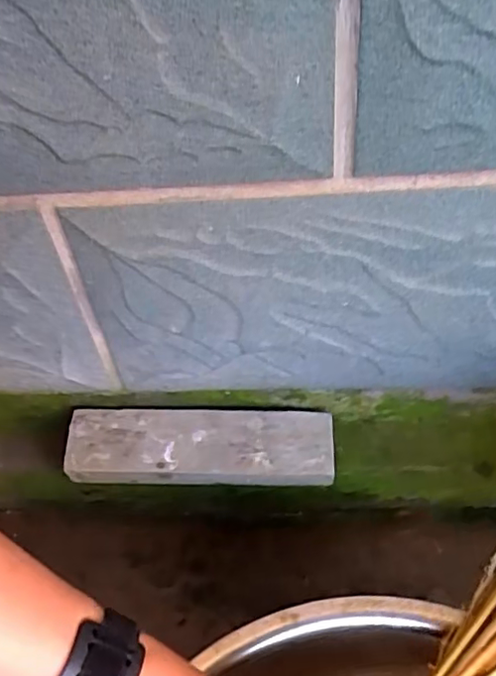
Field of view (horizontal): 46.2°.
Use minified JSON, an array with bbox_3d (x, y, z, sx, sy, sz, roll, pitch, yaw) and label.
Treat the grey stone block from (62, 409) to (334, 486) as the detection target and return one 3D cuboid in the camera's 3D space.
[{"bbox_3d":[-0.045,0.102,0.536,0.240,0.040,0.058,-1,47,6],"label":"grey stone block"}]

